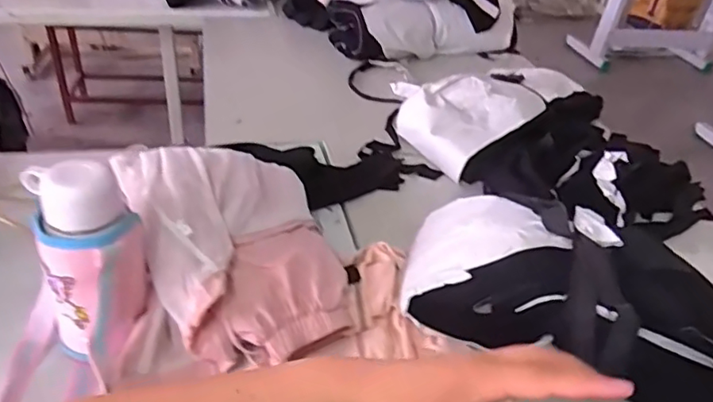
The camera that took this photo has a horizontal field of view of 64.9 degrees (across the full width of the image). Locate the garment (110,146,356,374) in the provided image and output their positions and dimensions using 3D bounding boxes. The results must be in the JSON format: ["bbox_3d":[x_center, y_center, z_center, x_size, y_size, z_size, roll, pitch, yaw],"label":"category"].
[{"bbox_3d":[-0.130,0.037,0.642,0.214,0.097,0.301,-13,40,-25],"label":"garment"}]

